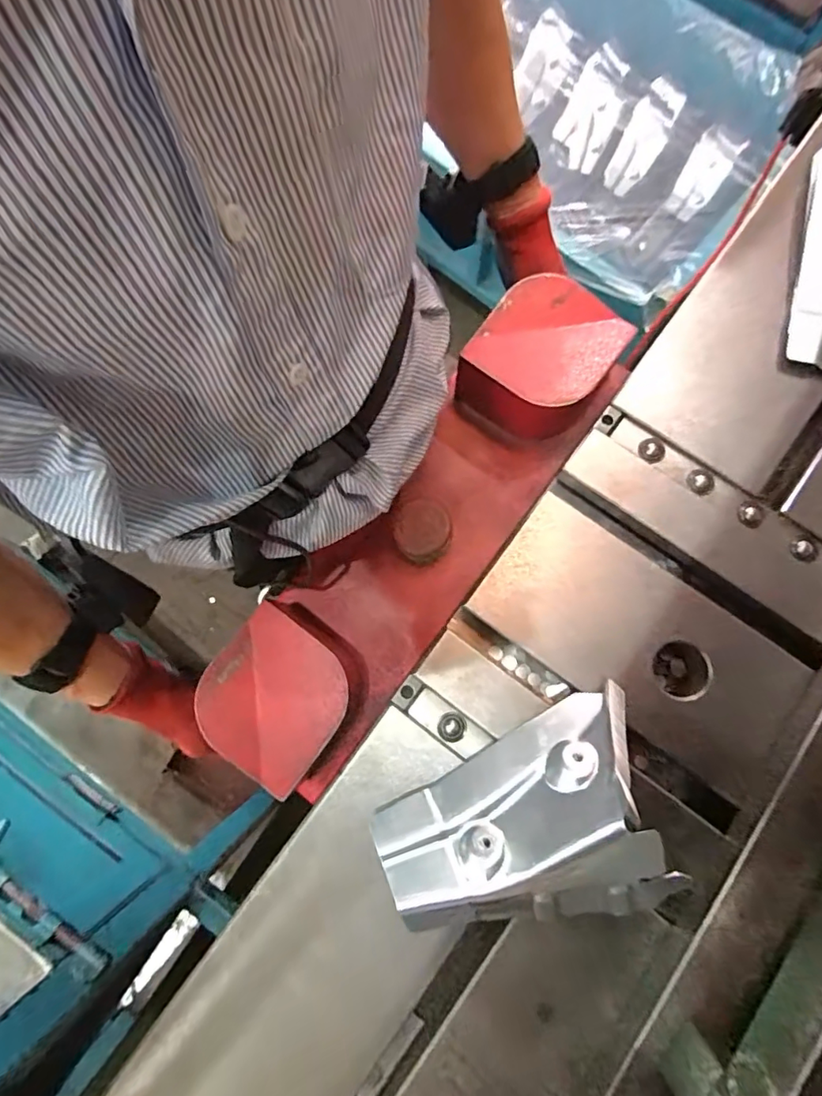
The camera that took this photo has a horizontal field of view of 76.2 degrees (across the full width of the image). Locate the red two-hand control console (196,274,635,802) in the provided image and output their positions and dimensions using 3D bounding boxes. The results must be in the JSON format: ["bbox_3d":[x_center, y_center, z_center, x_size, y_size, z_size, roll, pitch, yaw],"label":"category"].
[{"bbox_3d":[0.012,-0.019,0.503,0.140,0.098,0.506,37,83,7],"label":"red two-hand control console"}]

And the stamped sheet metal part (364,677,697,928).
[{"bbox_3d":[0.073,0.197,0.379,0.194,0.074,0.135,-13,80,-1],"label":"stamped sheet metal part"}]

